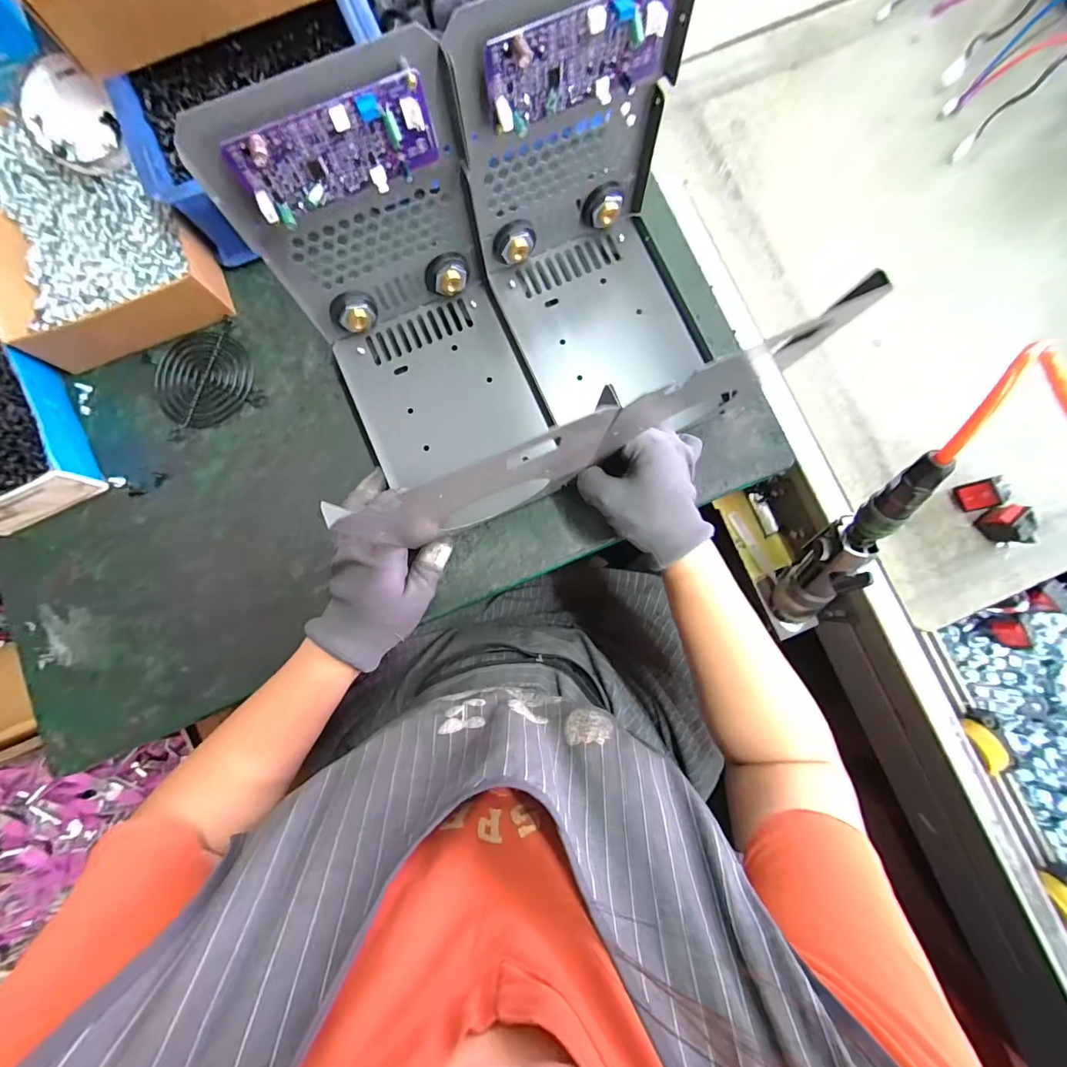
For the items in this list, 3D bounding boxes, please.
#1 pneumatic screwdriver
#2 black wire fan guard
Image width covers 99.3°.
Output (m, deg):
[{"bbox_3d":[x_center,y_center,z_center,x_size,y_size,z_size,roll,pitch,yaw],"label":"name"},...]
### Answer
[{"bbox_3d":[0.253,0.014,0.371,0.034,0.222,0.052,-5,56,-1],"label":"pneumatic screwdriver"},{"bbox_3d":[-0.304,-0.142,0.417,0.090,0.004,0.088,-25,84,-3],"label":"black wire fan guard"}]

